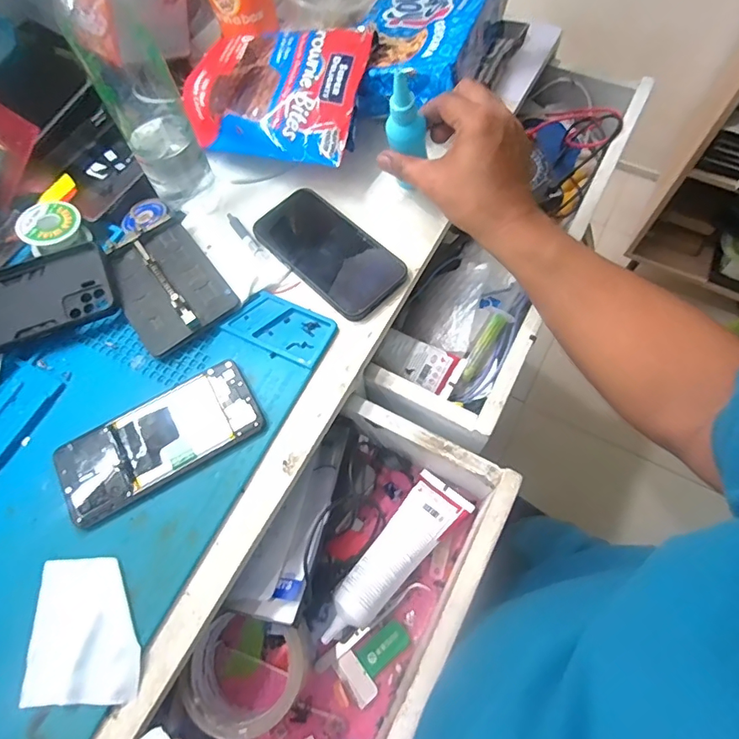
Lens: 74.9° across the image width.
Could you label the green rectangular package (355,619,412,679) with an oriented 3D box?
[{"bbox_3d":[0.013,0.236,0.409,0.044,0.004,0.025,-38,69,-13],"label":"green rectangular package"}]

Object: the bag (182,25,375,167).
[{"bbox_3d":[-0.097,-0.284,0.497,0.192,0.075,0.134,19,68,10],"label":"bag"}]

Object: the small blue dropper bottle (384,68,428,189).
[{"bbox_3d":[0.033,-0.212,0.427,0.027,0.104,0.030,25,69,25],"label":"small blue dropper bottle"}]

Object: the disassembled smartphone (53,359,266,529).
[{"bbox_3d":[-0.165,0.055,0.381,0.156,0.009,0.070,-30,67,-10],"label":"disassembled smartphone"}]

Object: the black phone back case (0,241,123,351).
[{"bbox_3d":[-0.314,-0.059,0.429,0.164,0.008,0.078,-24,66,-7],"label":"black phone back case"}]

